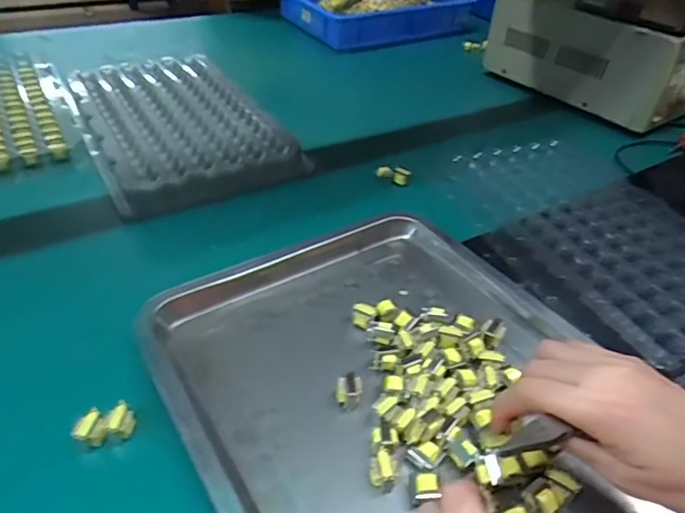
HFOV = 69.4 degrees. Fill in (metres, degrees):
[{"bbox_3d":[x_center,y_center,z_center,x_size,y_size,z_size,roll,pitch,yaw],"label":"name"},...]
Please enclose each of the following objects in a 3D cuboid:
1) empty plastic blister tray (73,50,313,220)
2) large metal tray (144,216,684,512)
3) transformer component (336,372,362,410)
[{"bbox_3d":[-0.211,-0.181,0.638,0.218,0.028,0.351,-19,45,-25],"label":"empty plastic blister tray"},{"bbox_3d":[0.053,0.113,0.339,0.278,0.031,0.388,-21,46,-27],"label":"large metal tray"},{"bbox_3d":[0.004,0.099,0.353,0.017,0.026,0.018,6,40,2],"label":"transformer component"}]

